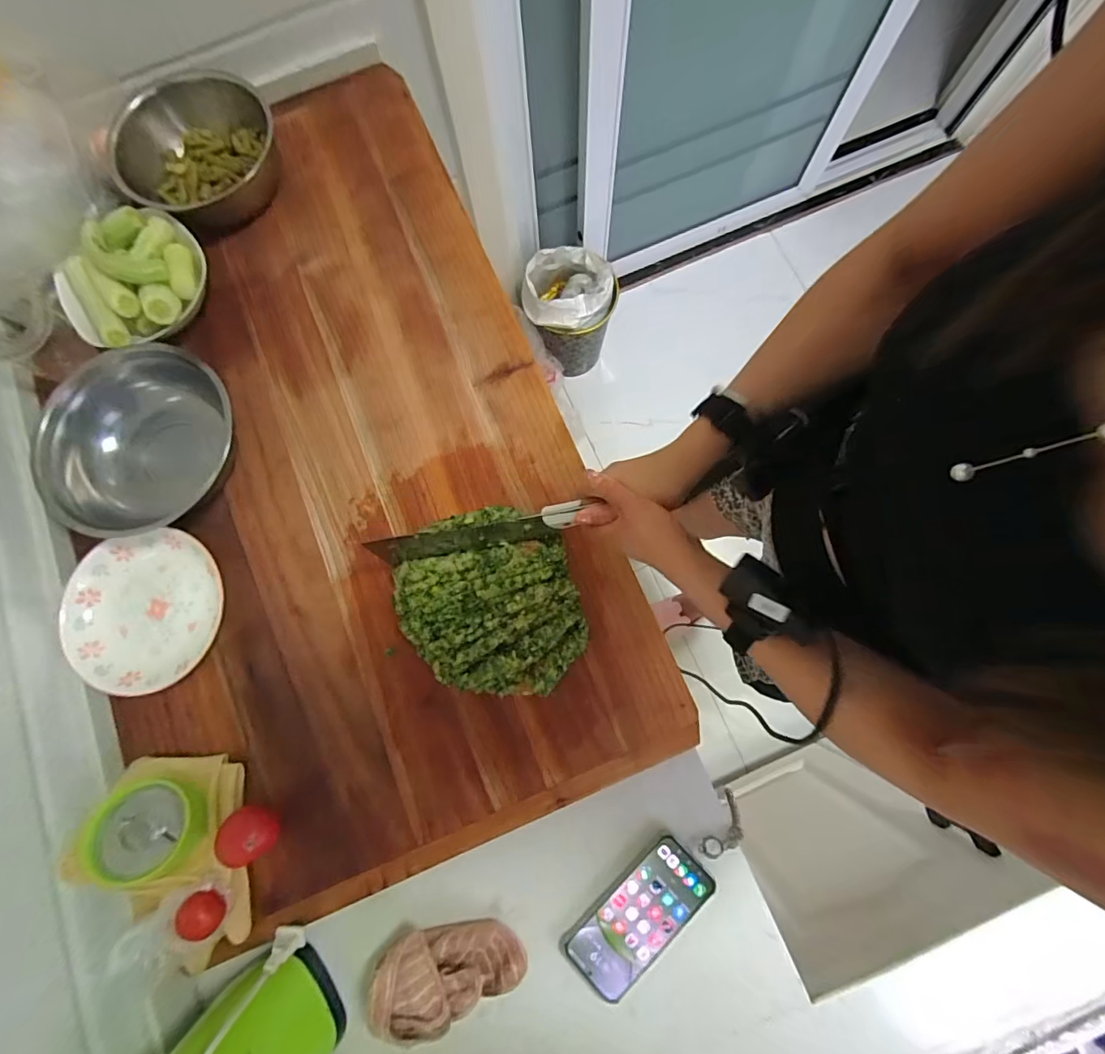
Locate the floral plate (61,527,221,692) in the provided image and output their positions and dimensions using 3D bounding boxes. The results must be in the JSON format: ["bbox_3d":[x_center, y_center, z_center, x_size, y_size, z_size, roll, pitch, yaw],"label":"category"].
[{"bbox_3d":[-0.455,0.093,0.544,0.160,0.028,0.170,0,79,0],"label":"floral plate"}]

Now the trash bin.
[{"bbox_3d":[0.043,-0.567,1.310,0.213,0.337,0.212,6,79,4],"label":"trash bin"}]

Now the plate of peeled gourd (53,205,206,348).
[{"bbox_3d":[-0.498,-0.296,0.576,0.154,0.059,0.155,-1,79,3],"label":"plate of peeled gourd"}]

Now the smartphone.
[{"bbox_3d":[0.090,0.404,0.505,0.158,0.009,0.071,-42,83,-8],"label":"smartphone"}]

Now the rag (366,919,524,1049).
[{"bbox_3d":[-0.103,0.445,0.484,0.143,0.044,0.075,-6,79,2],"label":"rag"}]

